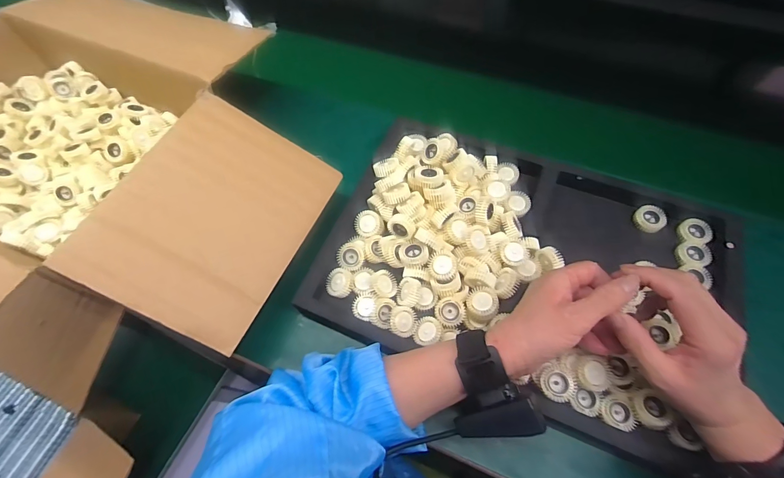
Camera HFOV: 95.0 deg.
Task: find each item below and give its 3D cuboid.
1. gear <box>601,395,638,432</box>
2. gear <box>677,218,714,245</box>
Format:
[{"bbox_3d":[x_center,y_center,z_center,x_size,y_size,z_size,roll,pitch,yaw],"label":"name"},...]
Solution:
[{"bbox_3d":[0.206,0.159,0.327,0.025,0.012,0.029,-12,64,-4],"label":"gear"},{"bbox_3d":[0.327,-0.007,0.389,0.025,0.017,0.029,-23,65,-10],"label":"gear"}]

